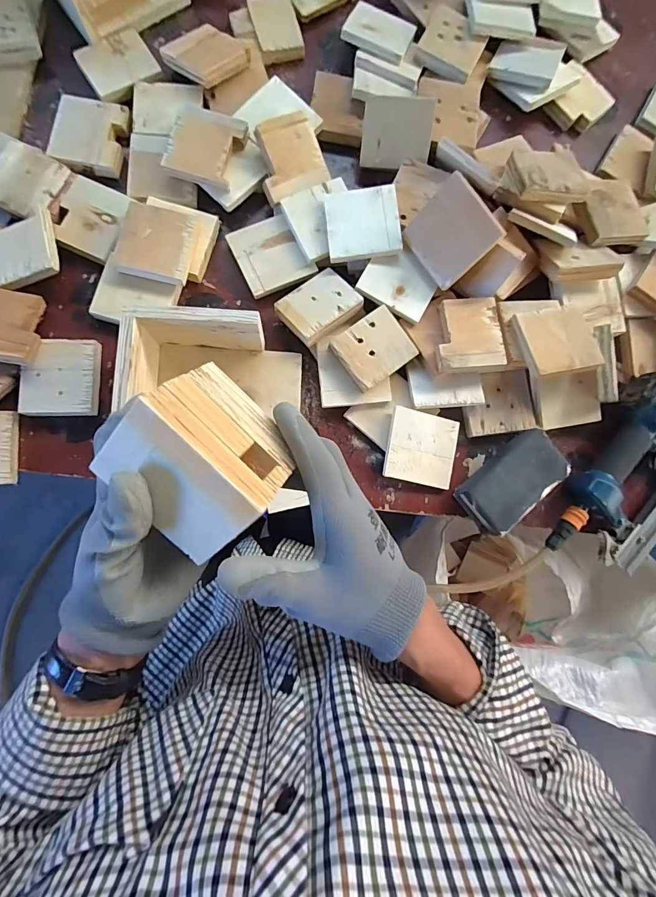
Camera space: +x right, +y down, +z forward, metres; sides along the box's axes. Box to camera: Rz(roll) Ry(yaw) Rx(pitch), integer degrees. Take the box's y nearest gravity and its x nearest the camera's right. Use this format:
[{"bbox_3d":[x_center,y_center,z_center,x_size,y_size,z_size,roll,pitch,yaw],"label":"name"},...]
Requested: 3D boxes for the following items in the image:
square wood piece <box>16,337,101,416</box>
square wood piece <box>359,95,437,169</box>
[{"bbox_3d":[-0.323,-0.087,0.479,0.083,0.018,0.093,-1,84,-8],"label":"square wood piece"},{"bbox_3d":[0.091,-0.413,0.519,0.090,0.008,0.072,5,127,3],"label":"square wood piece"}]

